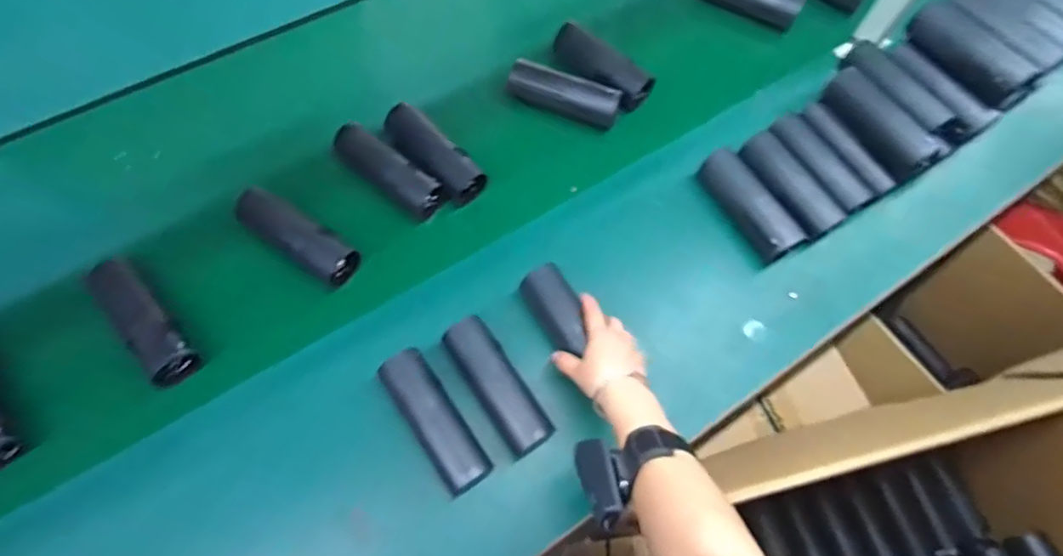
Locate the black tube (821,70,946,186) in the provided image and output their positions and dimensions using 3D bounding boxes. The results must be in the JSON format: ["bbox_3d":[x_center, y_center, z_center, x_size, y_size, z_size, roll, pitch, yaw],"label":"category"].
[{"bbox_3d":[0.465,-0.210,0.752,0.052,0.048,0.169,-27,71,-14],"label":"black tube"}]

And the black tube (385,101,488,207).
[{"bbox_3d":[-0.135,-0.168,0.771,0.156,0.056,0.061,41,71,14],"label":"black tube"}]

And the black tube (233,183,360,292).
[{"bbox_3d":[-0.292,-0.055,0.691,0.166,0.045,0.054,35,69,-3],"label":"black tube"}]

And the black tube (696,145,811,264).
[{"bbox_3d":[0.292,-0.099,0.762,0.046,0.056,0.168,-27,71,-13],"label":"black tube"}]

